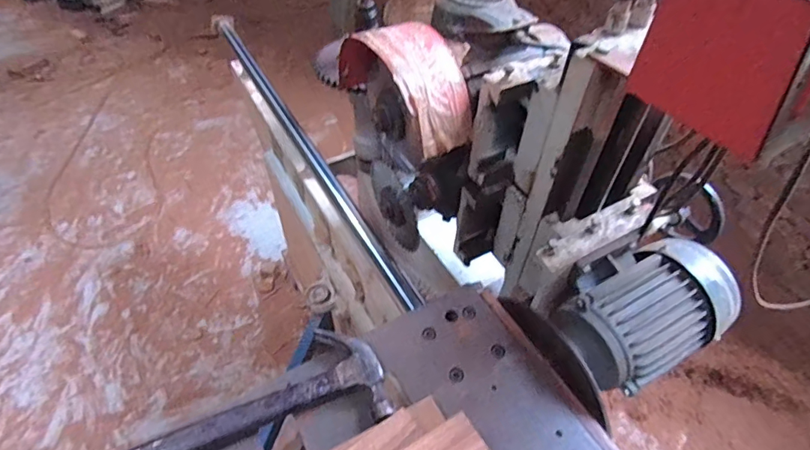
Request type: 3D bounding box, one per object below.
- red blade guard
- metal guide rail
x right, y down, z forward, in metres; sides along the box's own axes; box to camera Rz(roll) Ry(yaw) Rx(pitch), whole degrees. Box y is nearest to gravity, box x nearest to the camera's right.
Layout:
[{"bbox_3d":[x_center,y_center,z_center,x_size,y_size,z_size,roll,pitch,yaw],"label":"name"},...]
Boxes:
[{"bbox_3d":[0.009,-0.210,0.659,0.122,0.101,0.213,-33,56,-25],"label":"red blade guard"},{"bbox_3d":[-0.252,-0.224,1.034,0.037,0.041,1.086,-24,52,-19],"label":"metal guide rail"}]

